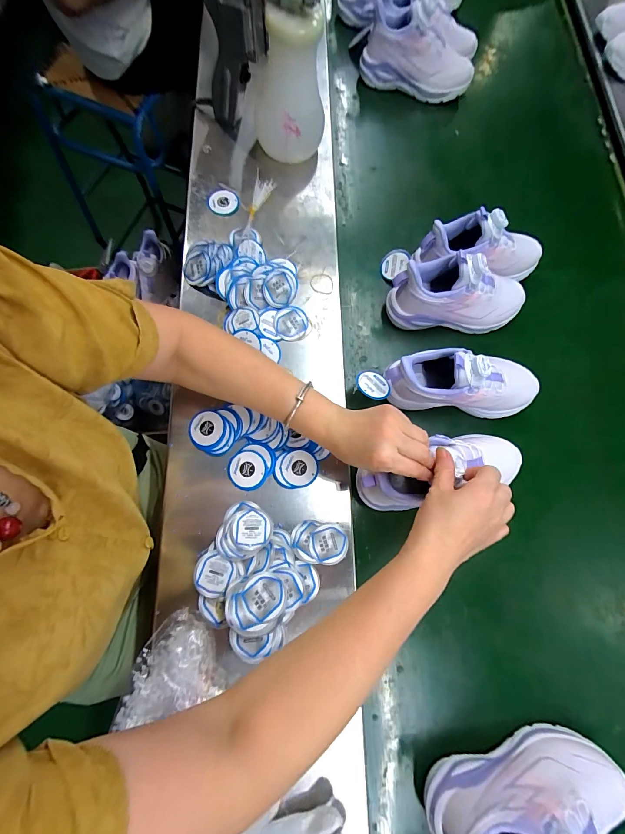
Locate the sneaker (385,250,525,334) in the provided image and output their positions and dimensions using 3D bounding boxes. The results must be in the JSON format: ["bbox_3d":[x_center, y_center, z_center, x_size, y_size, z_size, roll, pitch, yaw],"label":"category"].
[{"bbox_3d":[0.210,-0.177,0.484,0.197,0.110,0.077,-2,73,-1],"label":"sneaker"}]

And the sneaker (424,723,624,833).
[{"bbox_3d":[0.234,0.408,0.344,0.215,0.111,0.073,-12,74,-4],"label":"sneaker"}]

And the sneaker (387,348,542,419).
[{"bbox_3d":[0.208,-0.049,0.455,0.218,0.105,0.076,3,73,1],"label":"sneaker"}]

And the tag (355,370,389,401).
[{"bbox_3d":[0.085,-0.044,0.466,0.049,0.005,0.043,23,59,2],"label":"tag"}]

